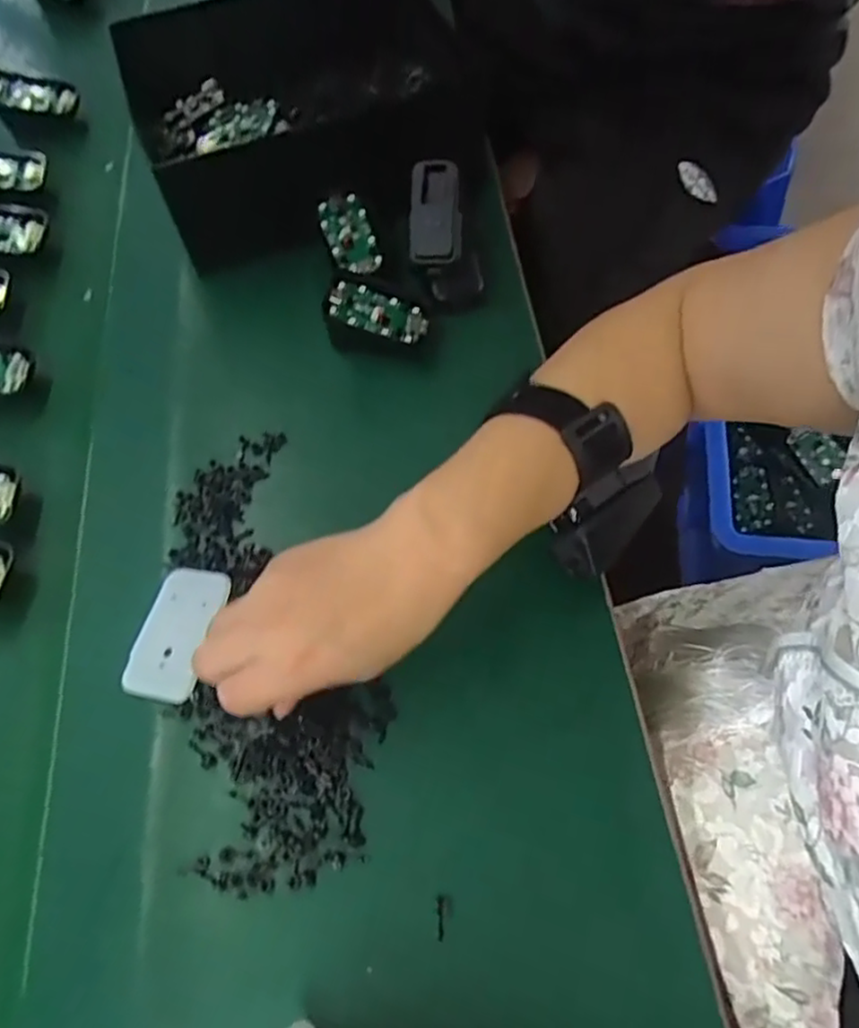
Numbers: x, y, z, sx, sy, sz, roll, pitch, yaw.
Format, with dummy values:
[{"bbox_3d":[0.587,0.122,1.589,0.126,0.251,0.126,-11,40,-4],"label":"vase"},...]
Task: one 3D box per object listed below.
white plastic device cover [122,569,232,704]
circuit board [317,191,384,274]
[{"bbox_3d":[-0.135,0.062,0.355,0.039,0.006,0.069,14,65,9],"label":"white plastic device cover"},{"bbox_3d":[-0.057,-0.198,0.476,0.032,0.005,0.060,-18,85,-9],"label":"circuit board"}]

